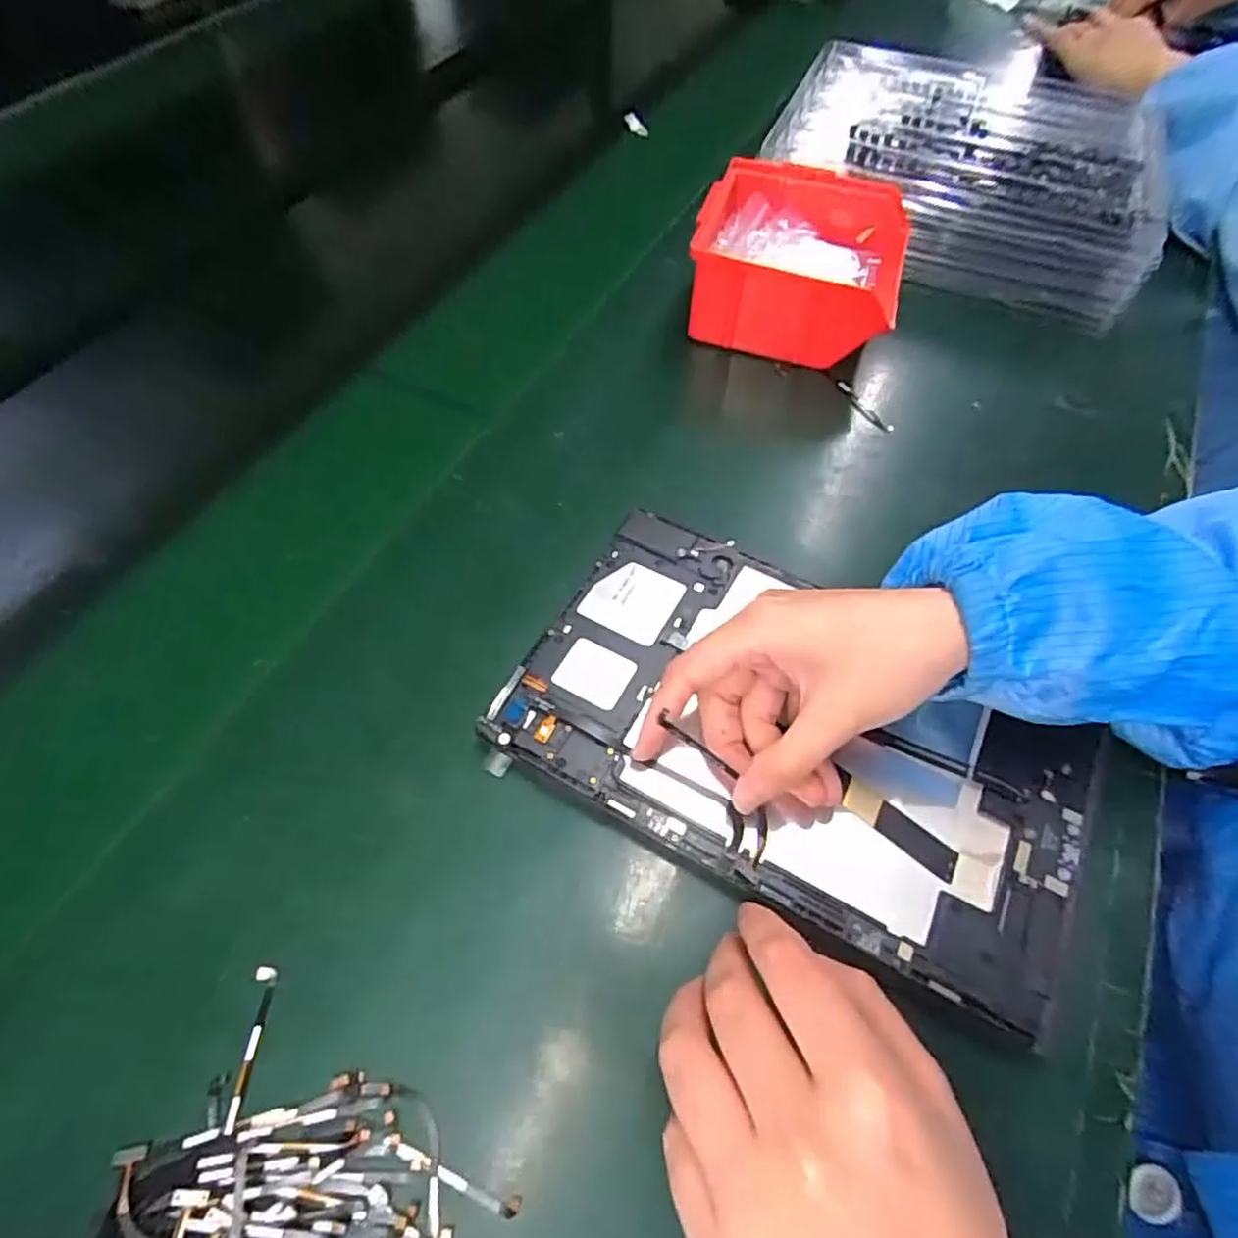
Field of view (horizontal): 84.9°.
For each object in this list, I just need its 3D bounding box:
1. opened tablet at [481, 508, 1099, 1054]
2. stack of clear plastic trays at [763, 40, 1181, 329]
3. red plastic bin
[{"bbox_3d":[0.078,0.048,0.306,0.244,0.016,0.150,28,60,13],"label":"opened tablet"},{"bbox_3d":[0.263,-0.356,0.531,0.279,0.060,0.258,13,59,7],"label":"stack of clear plastic trays"},{"bbox_3d":[0.122,-0.241,0.473,0.140,0.074,0.131,13,59,7],"label":"red plastic bin"}]

